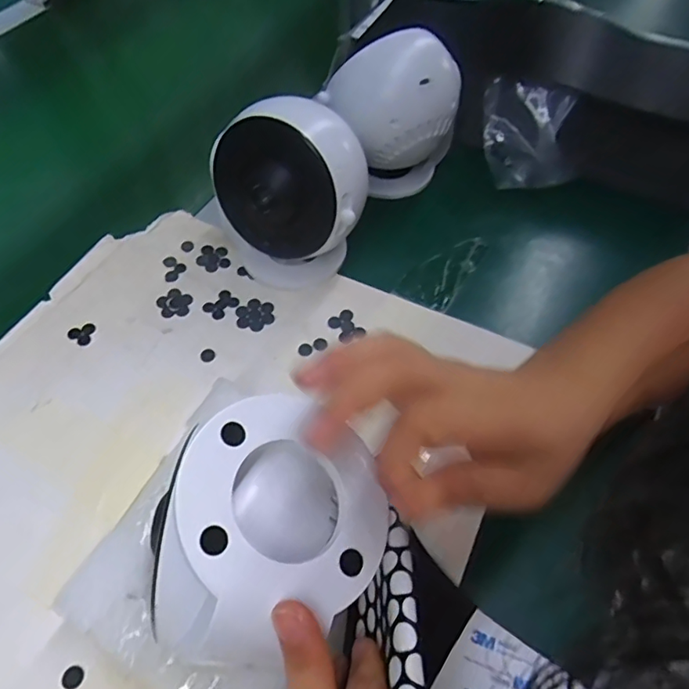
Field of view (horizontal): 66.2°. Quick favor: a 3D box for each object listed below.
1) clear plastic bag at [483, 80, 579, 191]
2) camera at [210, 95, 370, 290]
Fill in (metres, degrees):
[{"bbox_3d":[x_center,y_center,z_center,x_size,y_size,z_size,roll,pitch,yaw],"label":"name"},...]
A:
[{"bbox_3d":[0.162,-0.183,0.462,0.081,0.068,0.055,4,56,2],"label":"clear plastic bag"},{"bbox_3d":[-0.036,-0.108,0.386,0.103,0.117,0.077,14,57,9],"label":"camera"}]

